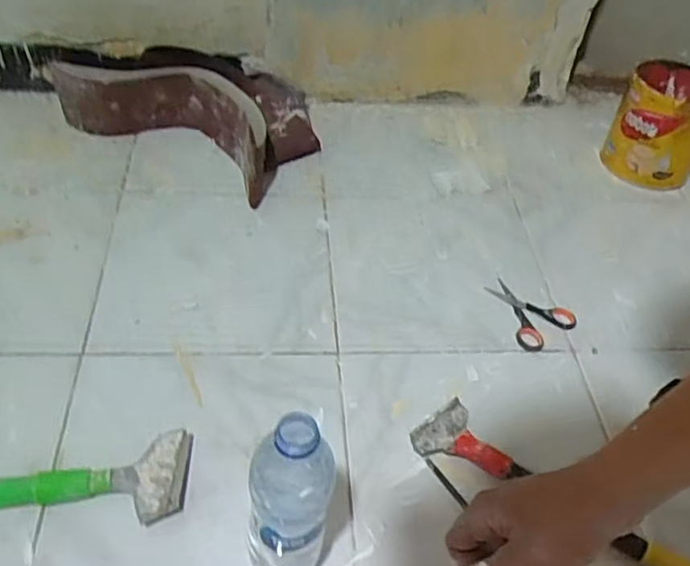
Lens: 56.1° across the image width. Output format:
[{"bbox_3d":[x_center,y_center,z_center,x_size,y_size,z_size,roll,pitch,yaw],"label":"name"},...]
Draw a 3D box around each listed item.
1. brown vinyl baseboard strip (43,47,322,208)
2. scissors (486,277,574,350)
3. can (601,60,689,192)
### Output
[{"bbox_3d":[-0.231,-0.299,1.038,0.395,0.111,0.269,25,50,17],"label":"brown vinyl baseboard strip"},{"bbox_3d":[0.236,0.033,0.849,0.093,0.005,0.113,-25,54,-26],"label":"scissors"},{"bbox_3d":[0.510,-0.252,1.042,0.145,0.158,0.137,31,52,21],"label":"can"}]

